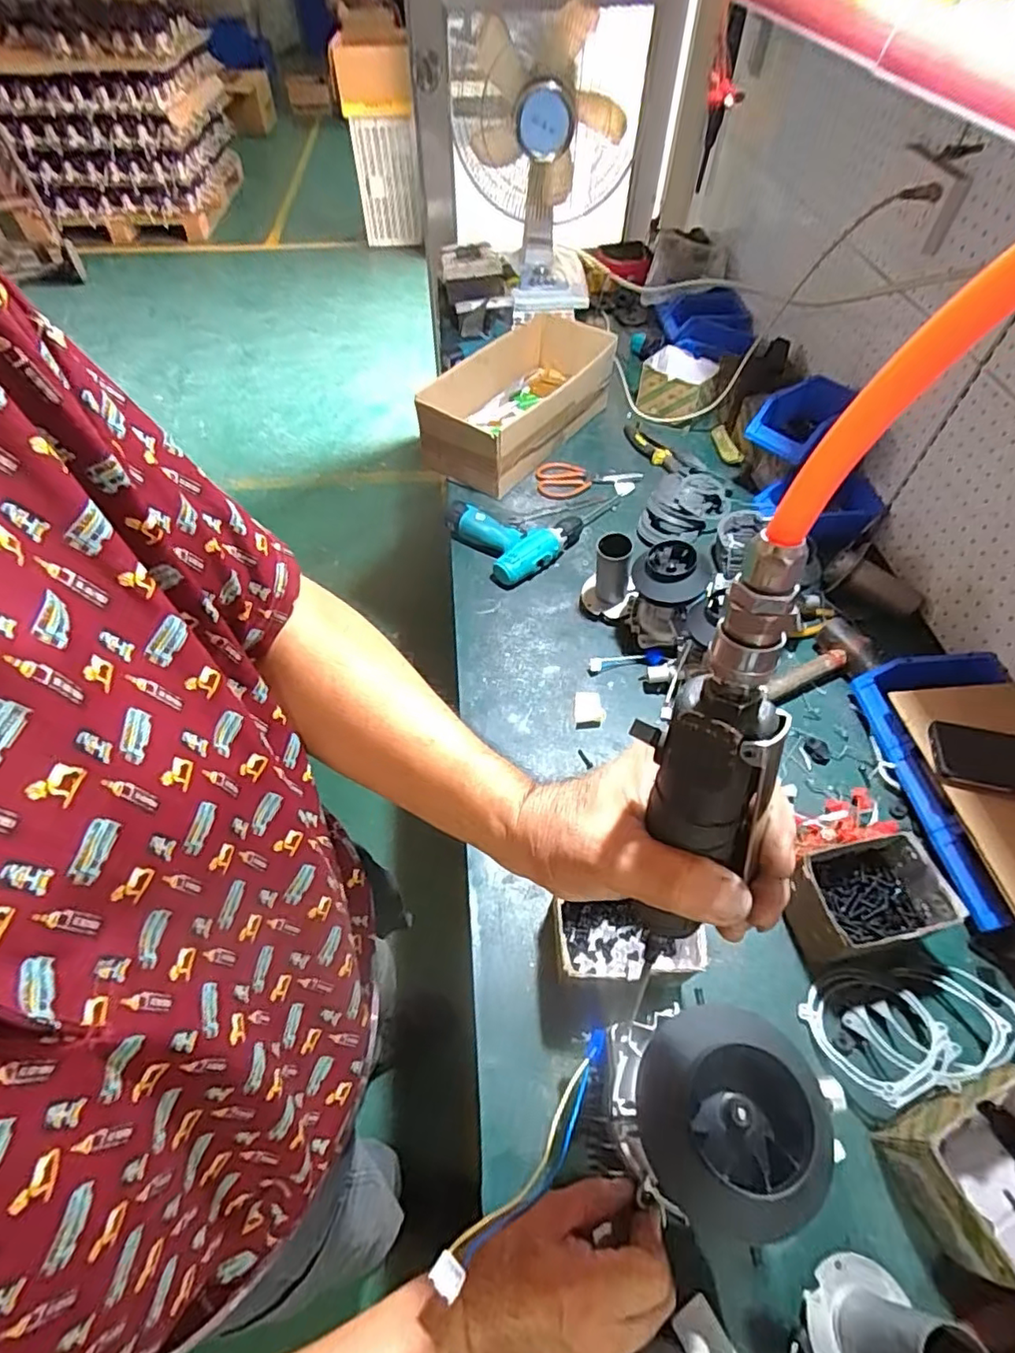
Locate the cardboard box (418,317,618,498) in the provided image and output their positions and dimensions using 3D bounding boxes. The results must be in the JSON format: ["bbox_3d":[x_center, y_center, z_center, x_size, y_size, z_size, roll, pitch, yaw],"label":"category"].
[{"bbox_3d":[0.017,-0.546,1.188,0.219,0.163,0.448,30,60,18],"label":"cardboard box"}]

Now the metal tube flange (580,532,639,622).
[{"bbox_3d":[0.161,-0.154,0.927,0.080,0.133,0.084,4,55,2],"label":"metal tube flange"}]

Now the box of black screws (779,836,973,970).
[{"bbox_3d":[0.389,0.248,0.666,0.153,0.089,0.101,-10,56,-8],"label":"box of black screws"}]

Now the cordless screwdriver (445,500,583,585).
[{"bbox_3d":[0.016,-0.258,1.052,0.188,0.062,0.184,-30,61,-20],"label":"cordless screwdriver"}]

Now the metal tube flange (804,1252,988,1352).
[{"bbox_3d":[0.291,0.506,0.442,0.084,0.108,0.093,23,58,14],"label":"metal tube flange"}]

